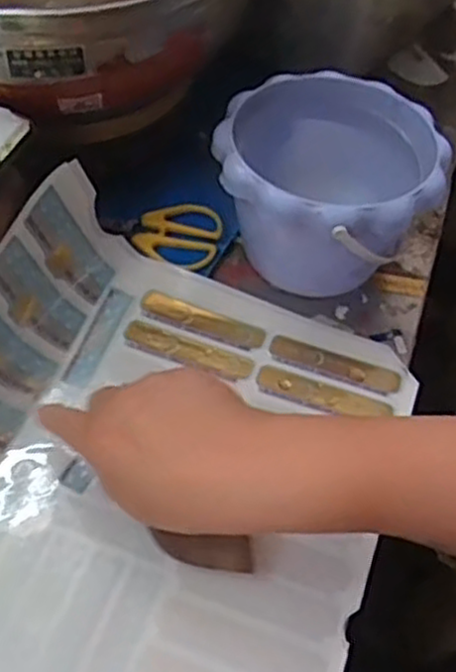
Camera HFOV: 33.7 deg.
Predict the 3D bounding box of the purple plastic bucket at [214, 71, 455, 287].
[{"bbox_3d":[0.068,-0.101,0.553,0.150,0.116,0.146,4,53,-5],"label":"purple plastic bucket"}]

